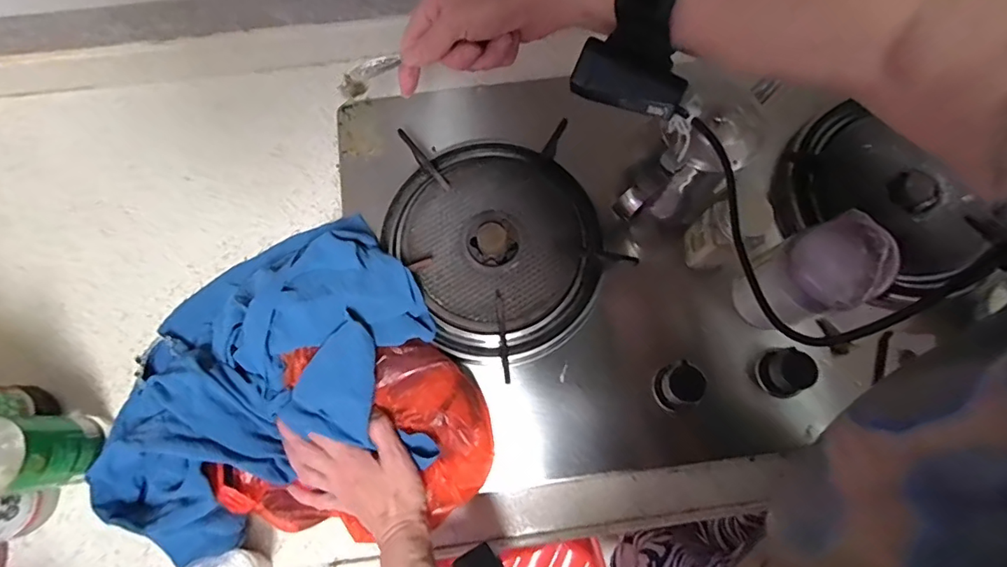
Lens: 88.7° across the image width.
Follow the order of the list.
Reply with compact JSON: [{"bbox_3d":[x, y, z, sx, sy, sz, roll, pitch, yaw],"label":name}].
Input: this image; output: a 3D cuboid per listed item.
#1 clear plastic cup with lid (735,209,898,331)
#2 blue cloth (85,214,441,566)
[{"bbox_3d":[0.259,-0.008,0.434,0.071,0.132,0.065,0,78,1],"label":"clear plastic cup with lid"},{"bbox_3d":[-0.218,0.079,0.472,0.306,0.102,0.249,-22,78,-4],"label":"blue cloth"}]

